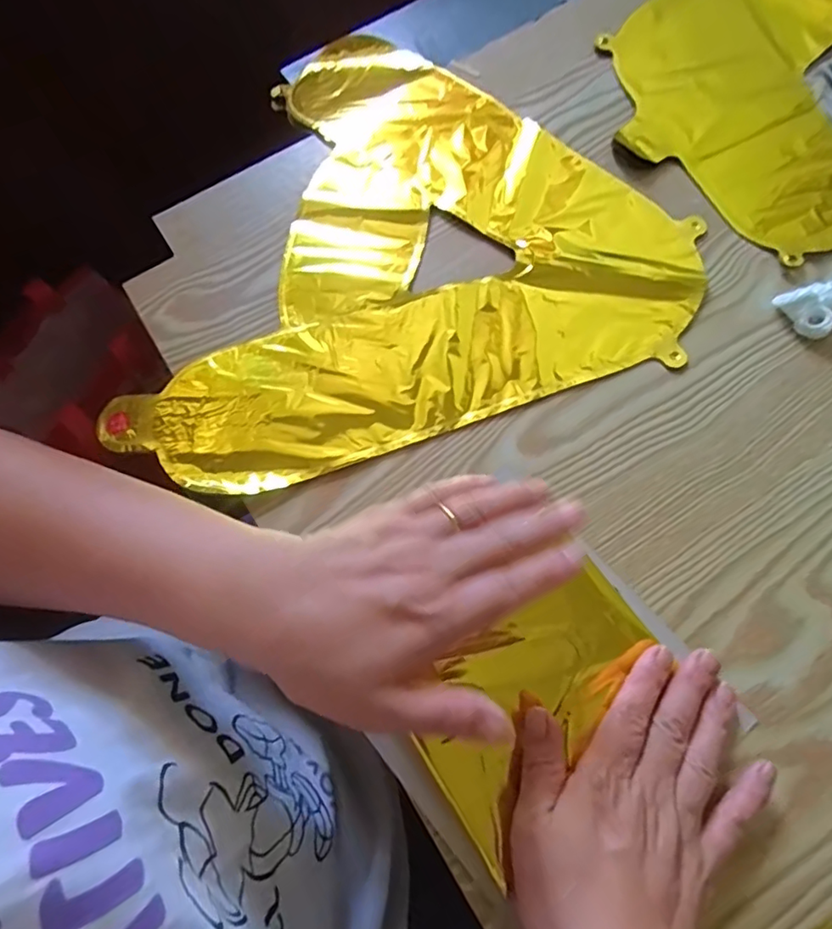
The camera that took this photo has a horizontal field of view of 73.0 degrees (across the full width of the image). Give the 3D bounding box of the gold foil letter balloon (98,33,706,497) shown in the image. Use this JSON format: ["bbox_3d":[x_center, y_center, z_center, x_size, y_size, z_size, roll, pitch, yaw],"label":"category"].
[{"bbox_3d":[0.017,-0.135,0.388,0.327,0.011,0.373,17,73,7],"label":"gold foil letter balloon"}]

